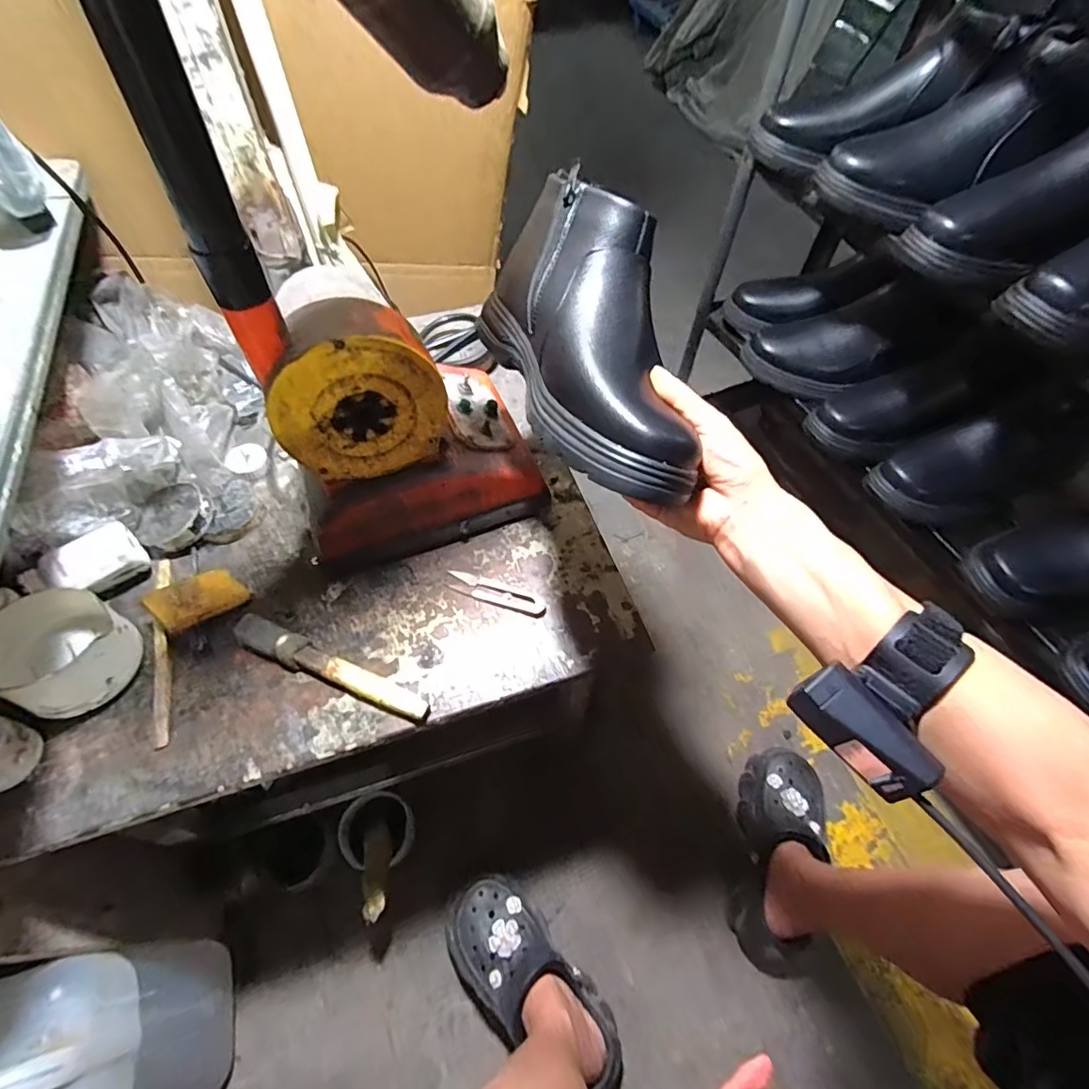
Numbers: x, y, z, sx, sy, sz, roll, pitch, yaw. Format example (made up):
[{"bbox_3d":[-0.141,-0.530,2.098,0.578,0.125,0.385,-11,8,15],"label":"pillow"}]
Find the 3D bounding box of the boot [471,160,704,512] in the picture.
[{"bbox_3d":[0.049,-0.139,0.379,0.140,0.095,0.259,-45,57,21],"label":"boot"}]

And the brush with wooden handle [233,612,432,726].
[{"bbox_3d":[-0.185,0.108,0.464,0.188,0.019,0.028,21,58,11],"label":"brush with wooden handle"}]

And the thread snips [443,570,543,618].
[{"bbox_3d":[-0.047,0.048,0.521,0.099,0.004,0.022,19,57,9],"label":"thread snips"}]

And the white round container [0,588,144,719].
[{"bbox_3d":[-0.399,0.087,0.438,0.104,0.062,0.087,21,58,11],"label":"white round container"}]

